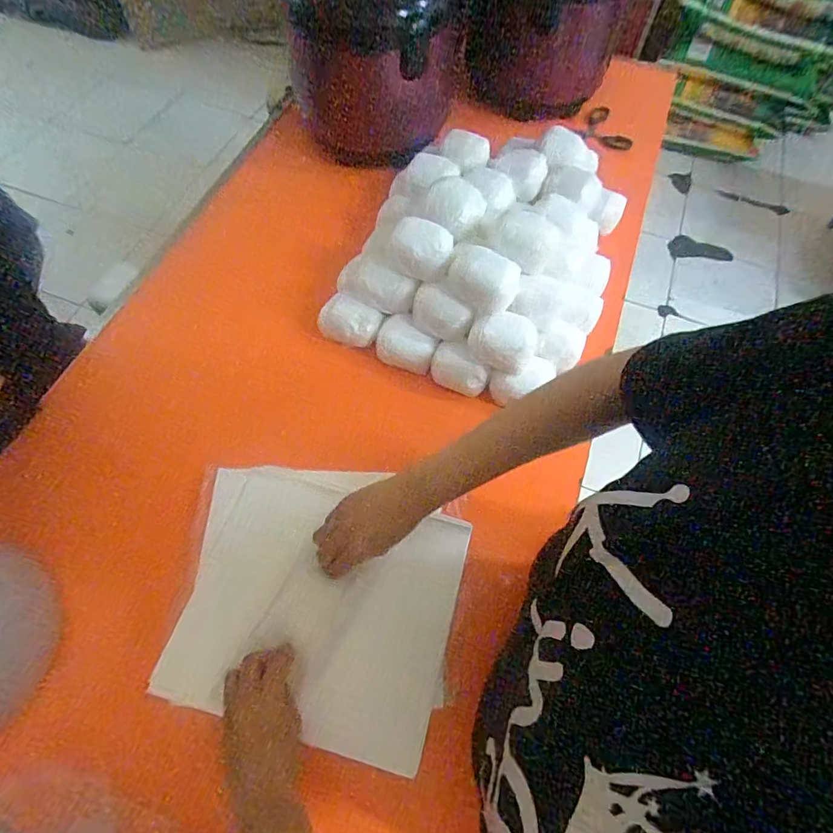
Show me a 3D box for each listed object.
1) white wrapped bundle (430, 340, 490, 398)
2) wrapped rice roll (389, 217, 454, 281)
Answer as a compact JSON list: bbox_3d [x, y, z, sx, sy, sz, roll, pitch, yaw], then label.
[{"bbox_3d":[0.054,-0.058,0.588,0.072,0.046,0.034,25,67,10],"label":"white wrapped bundle"},{"bbox_3d":[0.006,-0.195,0.562,0.075,0.045,0.059,18,65,7],"label":"wrapped rice roll"}]

